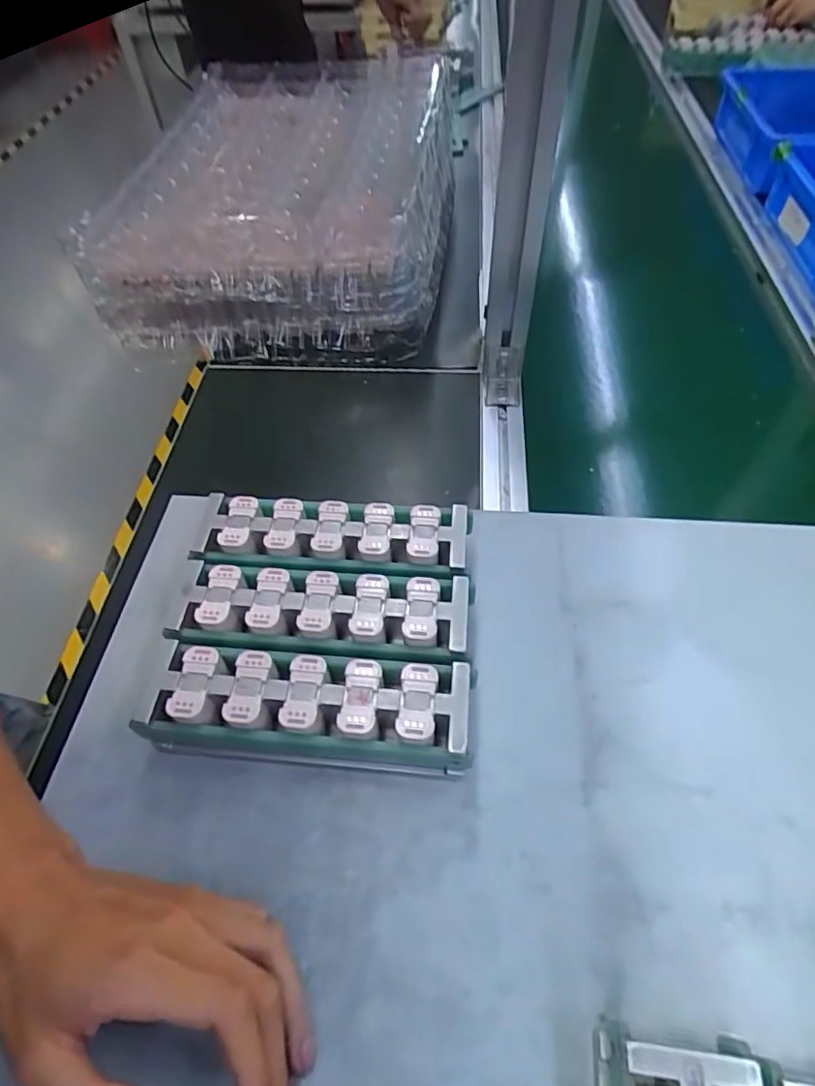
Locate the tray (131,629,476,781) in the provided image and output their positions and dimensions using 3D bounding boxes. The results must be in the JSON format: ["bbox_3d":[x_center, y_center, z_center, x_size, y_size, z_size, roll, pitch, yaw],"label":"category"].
[{"bbox_3d":[-0.058,0.098,0.343,0.186,0.046,0.059,5,54,5],"label":"tray"}]

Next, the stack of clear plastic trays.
[{"bbox_3d":[-0.134,-0.442,0.710,0.360,0.125,0.520,5,54,6],"label":"stack of clear plastic trays"}]

